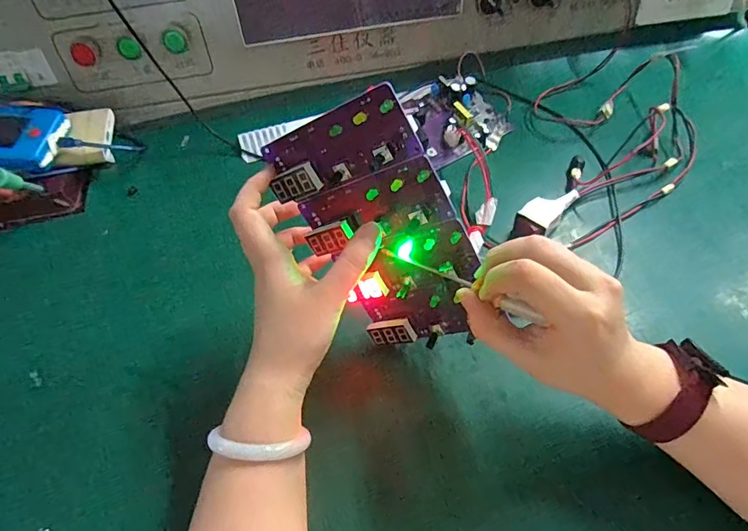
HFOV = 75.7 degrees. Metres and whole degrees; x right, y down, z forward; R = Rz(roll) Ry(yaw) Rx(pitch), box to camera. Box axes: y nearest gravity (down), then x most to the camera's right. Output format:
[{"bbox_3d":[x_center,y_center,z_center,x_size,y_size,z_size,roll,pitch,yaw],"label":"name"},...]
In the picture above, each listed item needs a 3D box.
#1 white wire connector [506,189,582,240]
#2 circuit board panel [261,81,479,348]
[{"bbox_3d":[0.166,-0.054,0.466,0.032,0.020,0.076,34,63,26],"label":"white wire connector"},{"bbox_3d":[0.008,-0.020,0.341,0.110,0.183,0.024,-15,27,33],"label":"circuit board panel"}]

